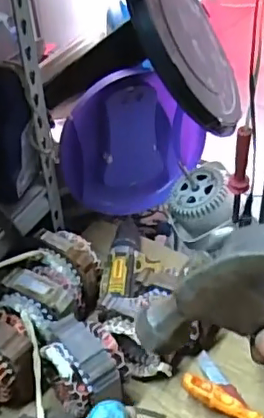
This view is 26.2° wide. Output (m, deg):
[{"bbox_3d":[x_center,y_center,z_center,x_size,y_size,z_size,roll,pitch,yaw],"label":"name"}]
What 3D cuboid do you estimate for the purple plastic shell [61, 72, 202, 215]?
[{"bbox_3d":[-0.001,-0.119,1.023,0.260,0.252,0.082,-11,41,-8],"label":"purple plastic shell"}]

